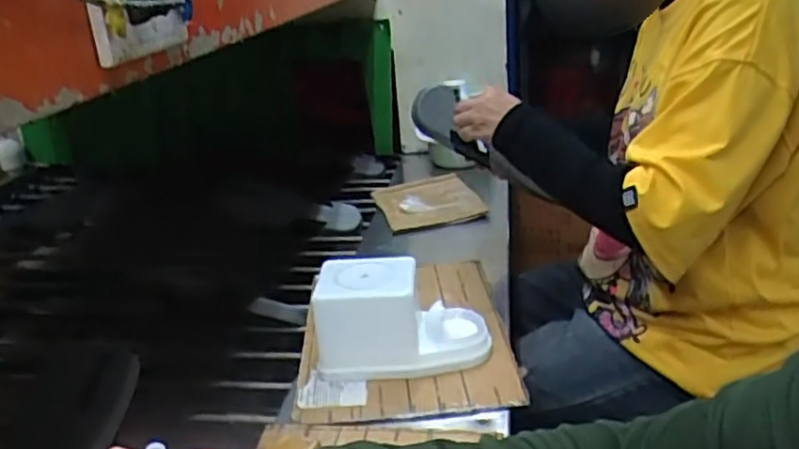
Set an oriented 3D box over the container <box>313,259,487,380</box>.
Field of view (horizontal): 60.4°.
[{"bbox_3d":[0.004,0.105,0.778,0.187,0.109,0.101,-1,22,8],"label":"container"}]

